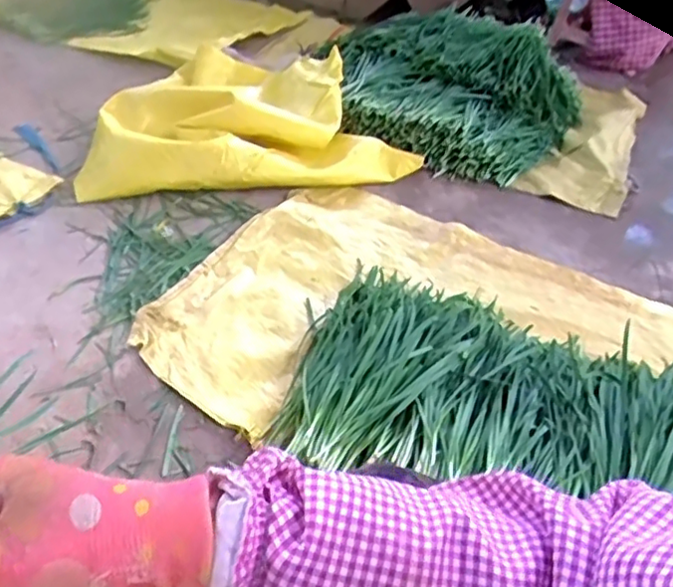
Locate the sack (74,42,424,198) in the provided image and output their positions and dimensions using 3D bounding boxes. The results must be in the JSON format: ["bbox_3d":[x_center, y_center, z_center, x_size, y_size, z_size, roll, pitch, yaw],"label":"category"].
[{"bbox_3d":[-0.195,-0.398,1.342,0.627,0.135,0.452,-5,44,-8],"label":"sack"}]

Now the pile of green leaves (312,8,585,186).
[{"bbox_3d":[0.245,-0.483,1.441,0.564,0.183,0.440,26,48,23],"label":"pile of green leaves"}]

